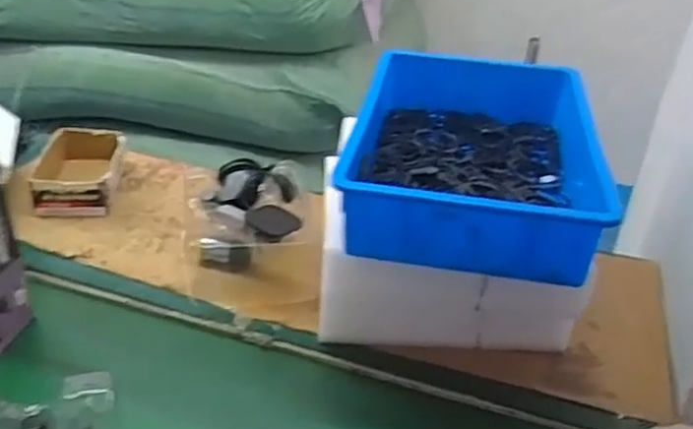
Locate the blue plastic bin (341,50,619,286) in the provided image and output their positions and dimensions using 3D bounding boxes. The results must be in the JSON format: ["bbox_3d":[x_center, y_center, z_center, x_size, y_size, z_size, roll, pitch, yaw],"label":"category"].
[{"bbox_3d":[0.150,-0.075,0.816,0.267,0.096,0.401,9,30,6],"label":"blue plastic bin"}]

